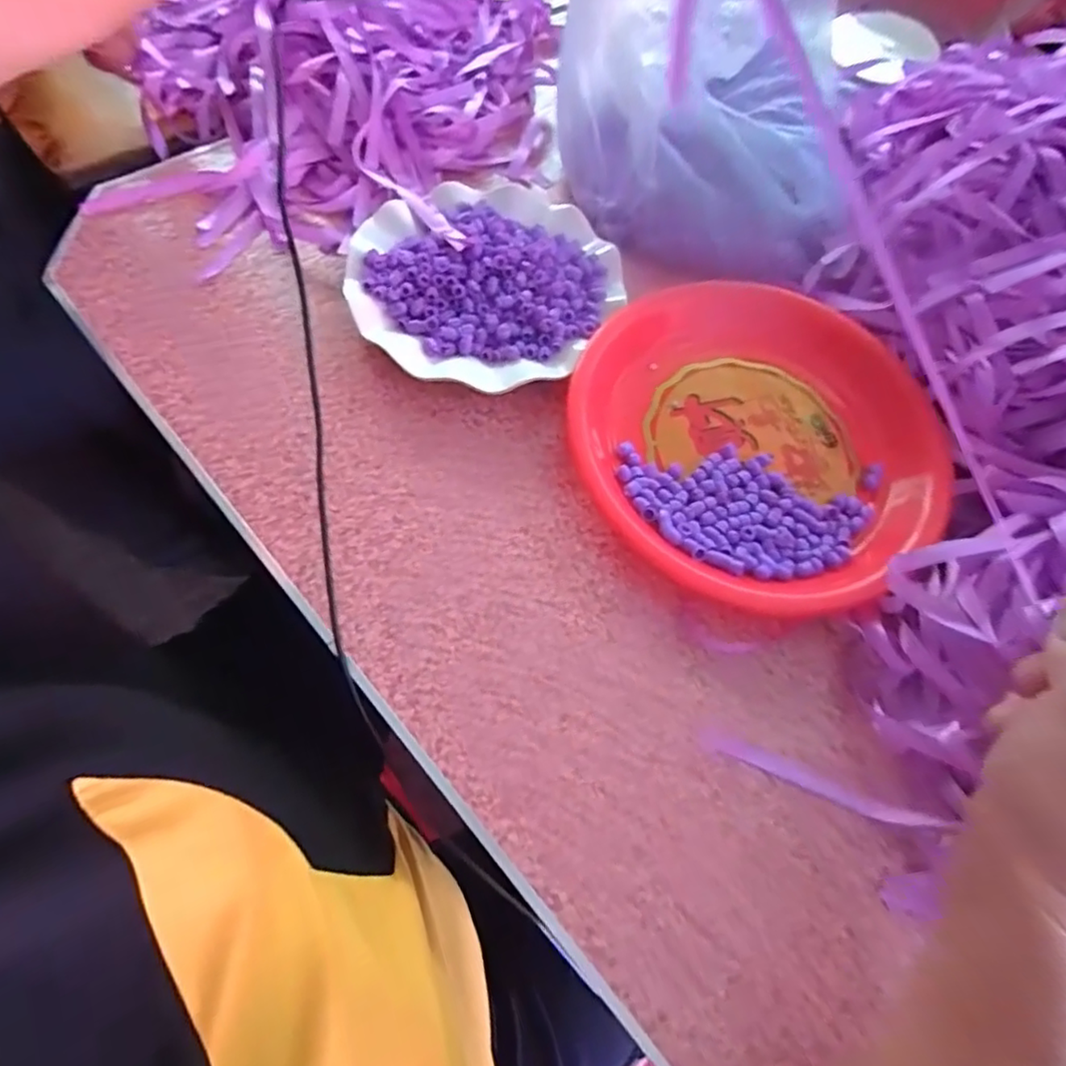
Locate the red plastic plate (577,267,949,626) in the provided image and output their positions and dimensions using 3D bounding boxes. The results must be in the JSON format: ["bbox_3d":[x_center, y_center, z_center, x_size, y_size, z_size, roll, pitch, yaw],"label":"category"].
[{"bbox_3d":[0.142,-0.065,0.382,0.220,0.019,0.219,2,64,-4],"label":"red plastic plate"}]

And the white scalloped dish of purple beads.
[{"bbox_3d":[-0.033,-0.173,0.417,0.175,0.025,0.174,2,64,-4],"label":"white scalloped dish of purple beads"}]

